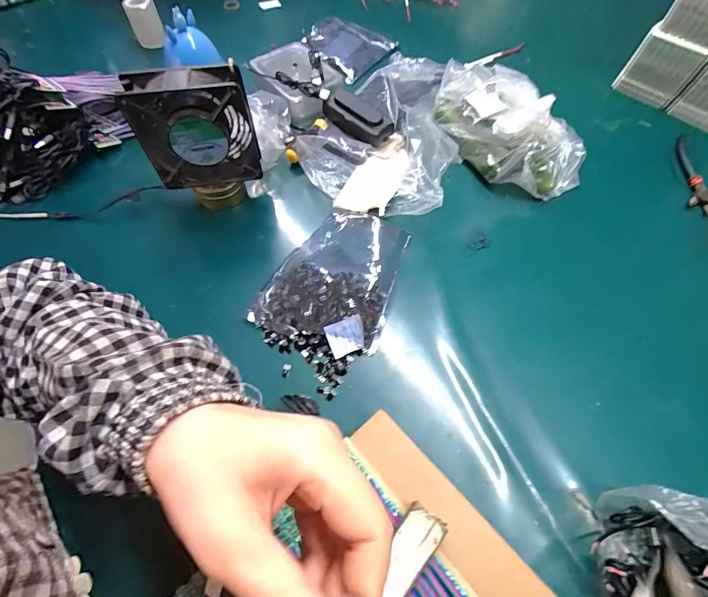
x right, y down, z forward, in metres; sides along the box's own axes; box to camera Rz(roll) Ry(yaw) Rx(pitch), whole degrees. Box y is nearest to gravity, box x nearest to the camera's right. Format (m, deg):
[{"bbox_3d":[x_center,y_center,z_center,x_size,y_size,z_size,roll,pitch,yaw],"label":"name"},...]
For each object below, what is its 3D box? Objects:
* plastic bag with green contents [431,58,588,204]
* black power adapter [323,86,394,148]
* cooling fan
[{"bbox_3d":[0.200,-0.244,0.484,0.133,0.095,0.234,-23,63,-11],"label":"plastic bag with green contents"},{"bbox_3d":[0.005,-0.256,0.509,0.053,0.031,0.106,-38,67,-18],"label":"black power adapter"},{"bbox_3d":[-0.176,-0.189,0.402,0.122,0.121,0.042,-12,63,-6],"label":"cooling fan"}]

